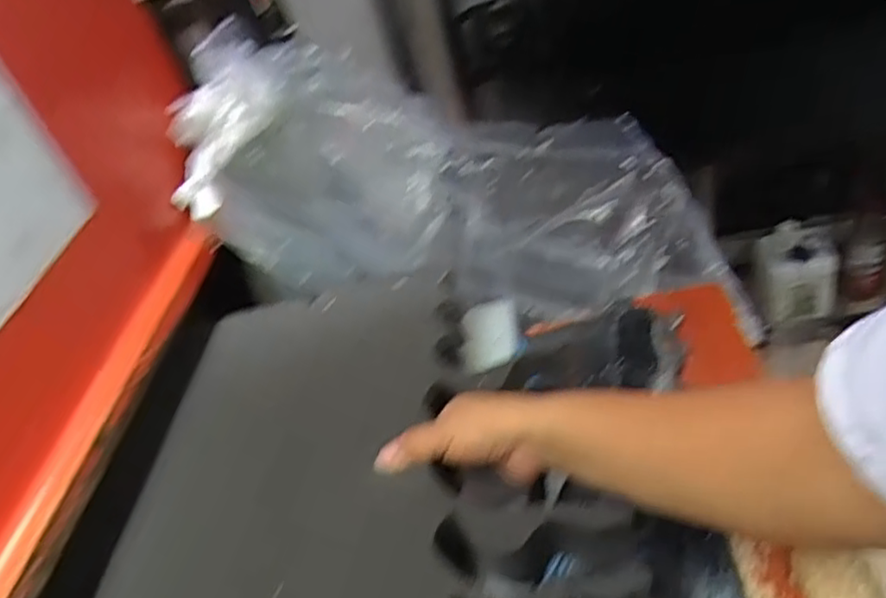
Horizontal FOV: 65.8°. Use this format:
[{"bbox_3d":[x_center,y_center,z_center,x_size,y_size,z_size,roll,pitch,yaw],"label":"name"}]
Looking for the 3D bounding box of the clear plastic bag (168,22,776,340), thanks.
[{"bbox_3d":[0.043,-0.127,0.794,0.669,0.208,0.157,11,37,-11],"label":"clear plastic bag"}]

